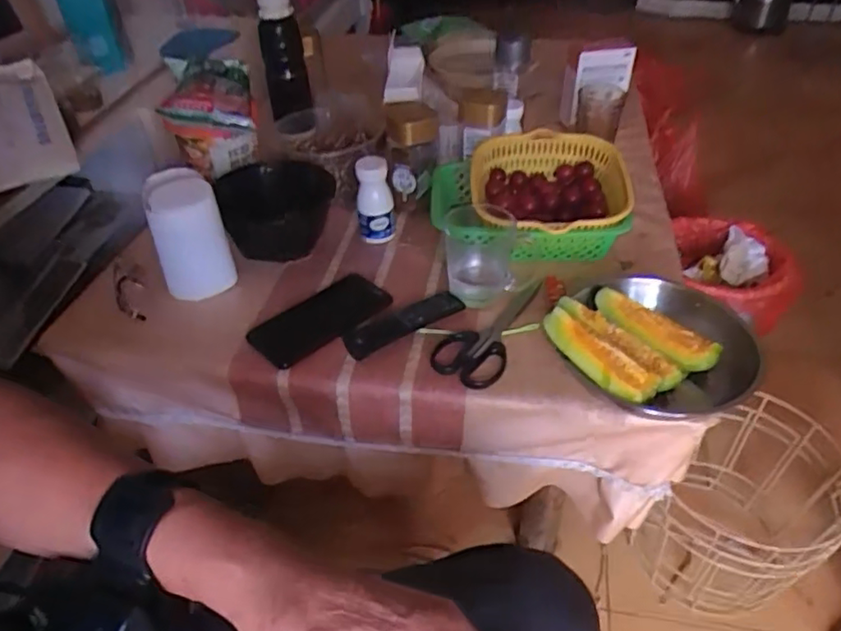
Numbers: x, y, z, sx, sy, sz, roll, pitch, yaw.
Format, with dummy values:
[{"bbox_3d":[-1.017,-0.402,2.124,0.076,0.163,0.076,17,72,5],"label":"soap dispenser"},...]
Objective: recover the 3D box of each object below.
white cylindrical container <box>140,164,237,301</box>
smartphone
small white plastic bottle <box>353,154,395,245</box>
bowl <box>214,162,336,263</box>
[{"bbox_3d":[-0.283,-0.098,0.740,0.081,0.131,0.088,-21,44,-20],"label":"white cylindrical container"},{"bbox_3d":[-0.115,0.002,0.710,0.162,0.011,0.085,-34,50,-31],"label":"smartphone"},{"bbox_3d":[-0.061,-0.152,0.812,0.048,0.109,0.036,-4,41,-2],"label":"small white plastic bottle"},{"bbox_3d":[-0.189,-0.142,0.817,0.149,0.073,0.138,-7,41,-5],"label":"bowl"}]

